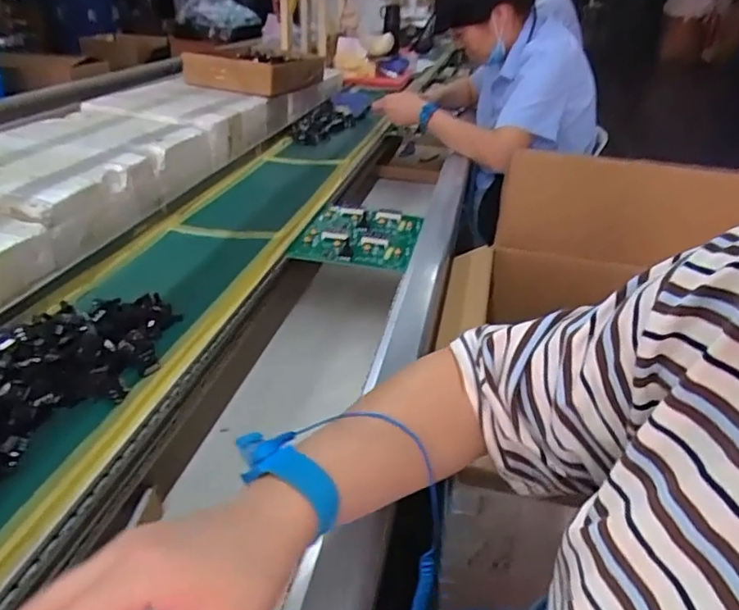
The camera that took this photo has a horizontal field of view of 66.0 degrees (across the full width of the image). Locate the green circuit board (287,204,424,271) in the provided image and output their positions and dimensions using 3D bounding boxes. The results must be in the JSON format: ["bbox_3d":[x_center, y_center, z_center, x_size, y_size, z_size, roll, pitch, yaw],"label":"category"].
[{"bbox_3d":[-0.012,-0.108,0.839,0.161,0.013,0.180,8,30,9],"label":"green circuit board"}]

